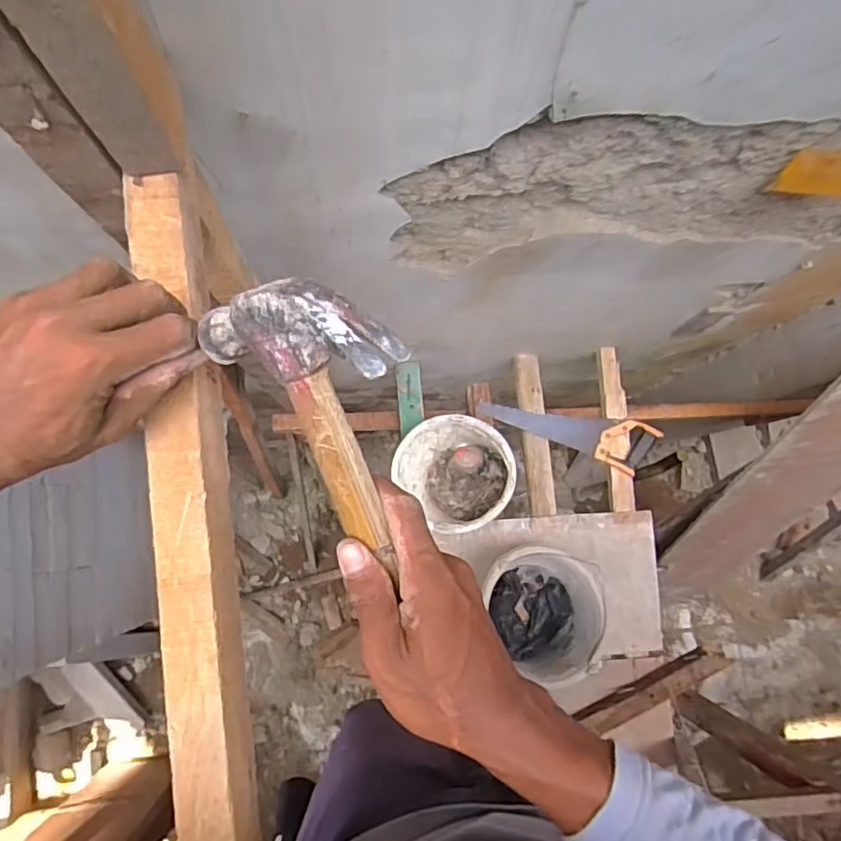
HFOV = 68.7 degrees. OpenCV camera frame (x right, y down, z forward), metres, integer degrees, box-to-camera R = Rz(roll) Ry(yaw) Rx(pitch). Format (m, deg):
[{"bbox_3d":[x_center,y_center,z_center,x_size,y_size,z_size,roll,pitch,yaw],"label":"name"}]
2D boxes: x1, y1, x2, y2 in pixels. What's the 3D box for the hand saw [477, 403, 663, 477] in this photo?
[{"bbox_3d":[0.336,0.011,1.402,0.408,0.044,0.122,19,81,-1],"label":"hand saw"}]

